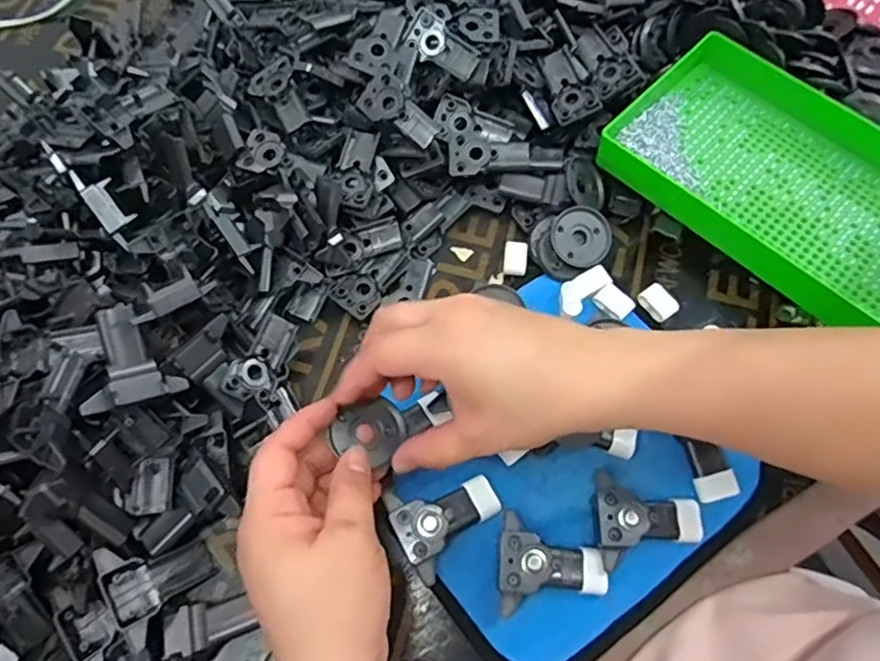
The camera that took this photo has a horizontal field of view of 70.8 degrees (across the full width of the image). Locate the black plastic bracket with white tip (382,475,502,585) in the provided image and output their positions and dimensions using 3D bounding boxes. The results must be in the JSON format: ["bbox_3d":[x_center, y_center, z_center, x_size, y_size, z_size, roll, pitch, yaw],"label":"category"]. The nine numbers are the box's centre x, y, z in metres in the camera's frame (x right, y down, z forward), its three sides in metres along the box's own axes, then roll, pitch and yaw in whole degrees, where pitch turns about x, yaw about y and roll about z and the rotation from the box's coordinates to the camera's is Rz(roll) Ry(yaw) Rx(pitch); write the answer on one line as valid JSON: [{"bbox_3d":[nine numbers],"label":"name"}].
[{"bbox_3d":[0.004,0.111,0.376,0.063,0.024,0.053,-30,70,-11],"label":"black plastic bracket with white tip"}]

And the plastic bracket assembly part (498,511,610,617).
[{"bbox_3d":[0.066,0.139,0.362,0.062,0.021,0.052,7,68,3],"label":"plastic bracket assembly part"}]

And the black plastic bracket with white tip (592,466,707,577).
[{"bbox_3d":[0.127,0.115,0.373,0.065,0.020,0.053,3,67,2],"label":"black plastic bracket with white tip"}]

